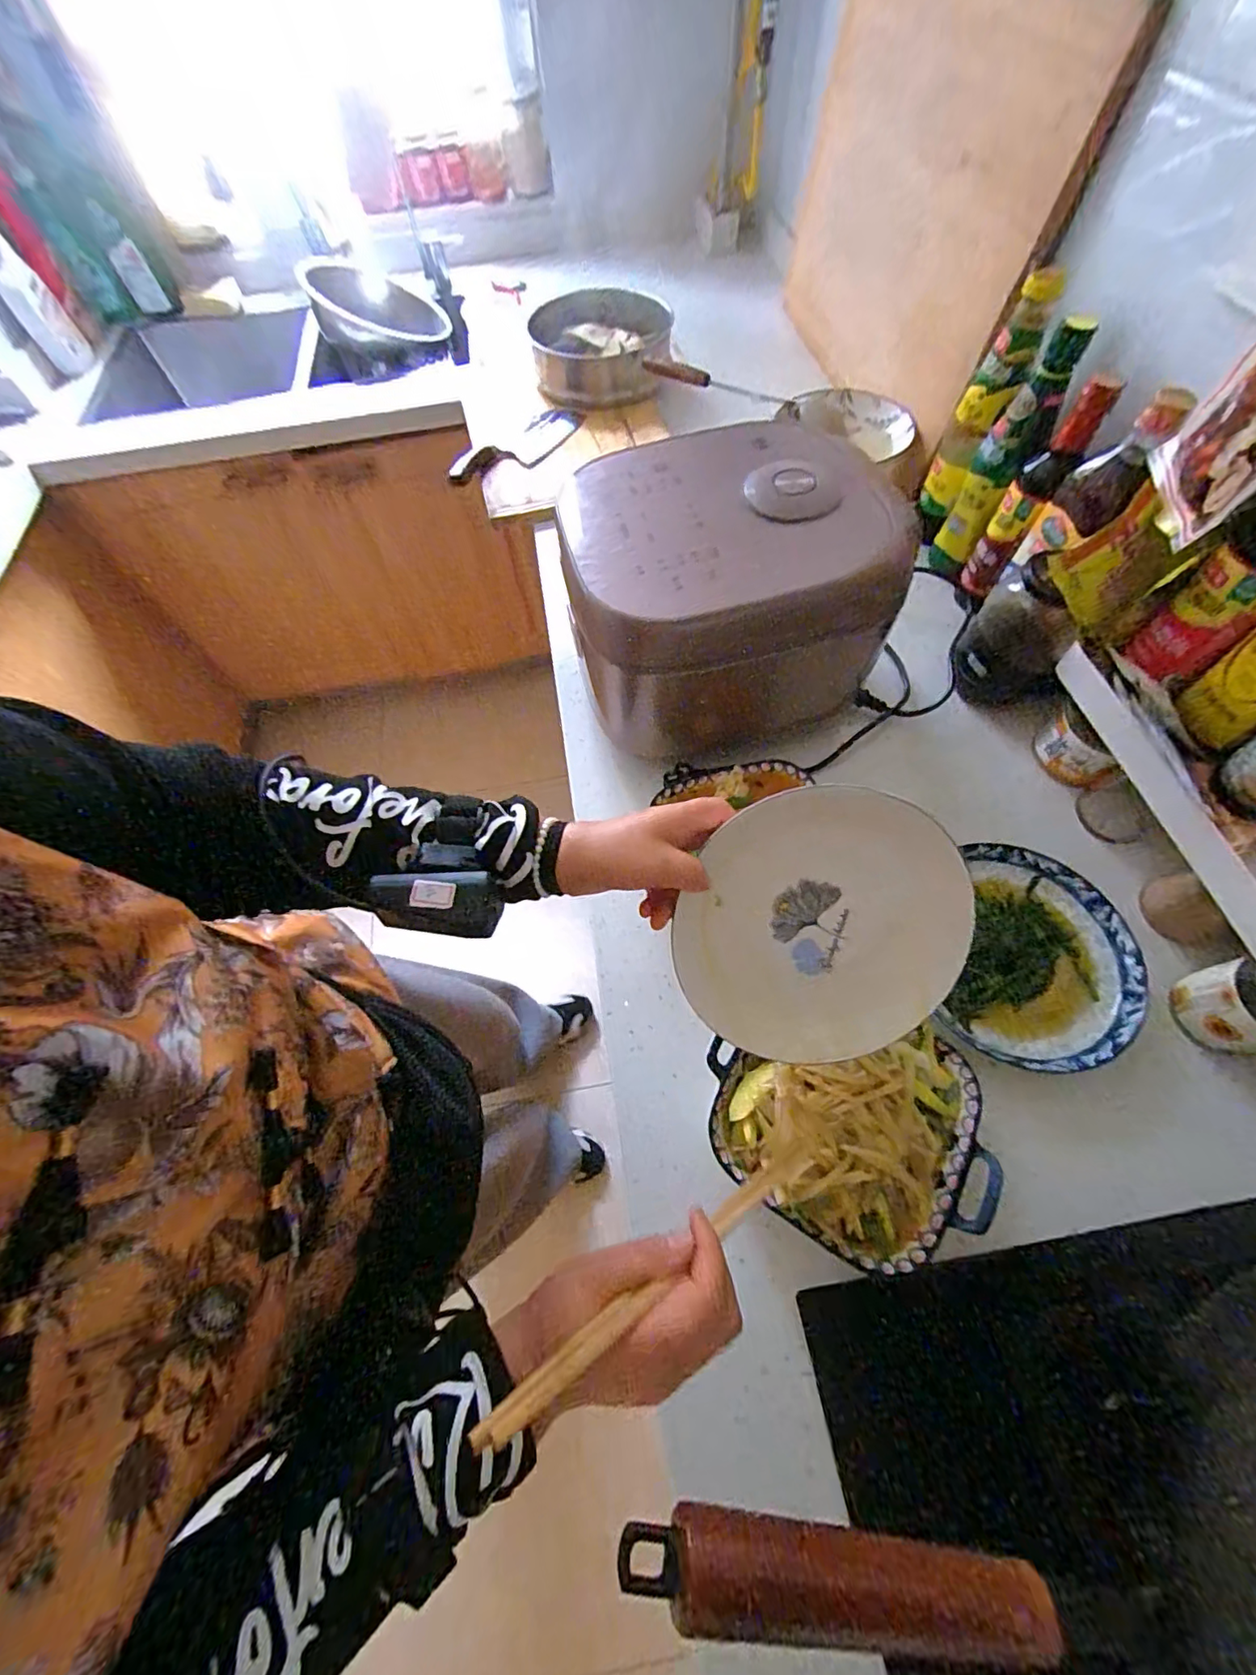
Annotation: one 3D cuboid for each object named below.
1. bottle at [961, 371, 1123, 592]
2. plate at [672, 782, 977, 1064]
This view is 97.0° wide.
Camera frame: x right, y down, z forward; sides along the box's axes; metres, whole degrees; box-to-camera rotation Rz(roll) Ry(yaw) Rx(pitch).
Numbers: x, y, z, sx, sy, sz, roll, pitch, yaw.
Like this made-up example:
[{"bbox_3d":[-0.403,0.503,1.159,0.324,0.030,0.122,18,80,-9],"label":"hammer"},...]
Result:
[{"bbox_3d":[0.438,-0.369,0.609,0.047,0.204,0.057,33,68,18],"label":"bottle"},{"bbox_3d":[0.133,0.062,0.391,0.183,0.017,0.197,0,97,3],"label":"plate"}]

